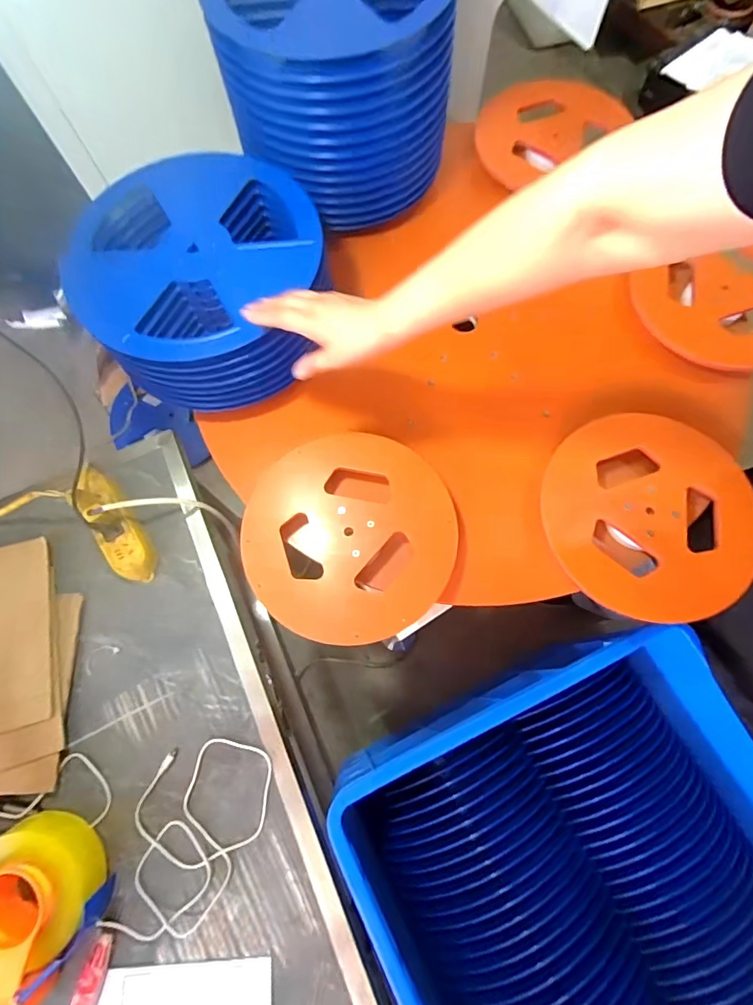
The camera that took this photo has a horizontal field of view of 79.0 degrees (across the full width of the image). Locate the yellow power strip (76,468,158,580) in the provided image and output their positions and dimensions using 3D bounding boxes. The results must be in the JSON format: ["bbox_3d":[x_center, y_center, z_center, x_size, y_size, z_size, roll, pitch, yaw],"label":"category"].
[{"bbox_3d":[-0.382,0.029,0.670,0.061,0.047,0.196,-33,75,-10],"label":"yellow power strip"}]

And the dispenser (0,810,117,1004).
[{"bbox_3d":[-0.390,0.456,0.508,0.137,0.074,0.171,26,74,8],"label":"dispenser"}]

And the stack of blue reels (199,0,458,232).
[{"bbox_3d":[-0.064,-0.620,0.662,0.305,0.227,0.309,-17,73,-5],"label":"stack of blue reels"}]

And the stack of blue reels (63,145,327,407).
[{"bbox_3d":[-0.245,-0.303,0.621,0.279,0.115,0.312,15,73,5],"label":"stack of blue reels"}]

